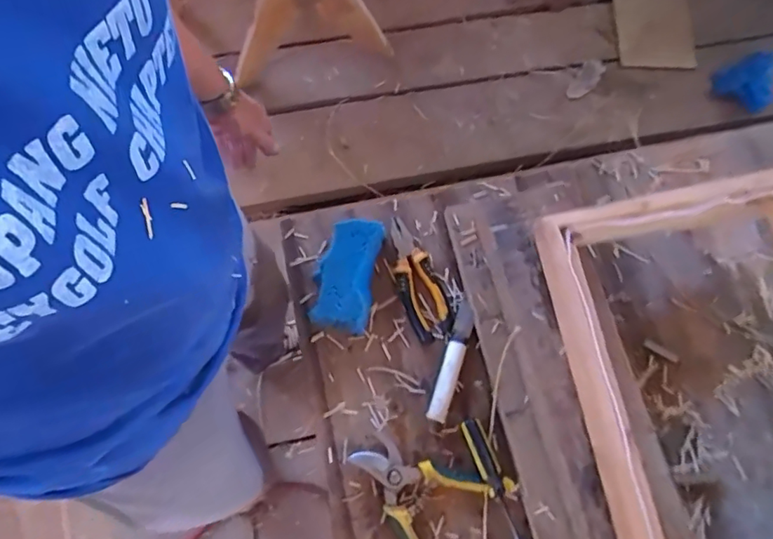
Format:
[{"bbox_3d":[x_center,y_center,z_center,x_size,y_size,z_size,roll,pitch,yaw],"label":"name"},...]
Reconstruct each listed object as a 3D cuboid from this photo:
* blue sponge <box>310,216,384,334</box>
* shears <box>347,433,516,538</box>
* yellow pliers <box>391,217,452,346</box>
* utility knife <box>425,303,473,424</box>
[{"bbox_3d":[-0.047,0.007,0.648,0.071,0.054,0.131,10,73,2],"label":"blue sponge"},{"bbox_3d":[0.035,0.263,0.608,0.172,0.021,0.136,28,74,7],"label":"shears"},{"bbox_3d":[0.036,0.010,0.668,0.054,0.021,0.154,-22,75,-8],"label":"yellow pliers"},{"bbox_3d":[0.080,0.111,0.651,0.023,0.024,0.146,19,73,5],"label":"utility knife"}]

